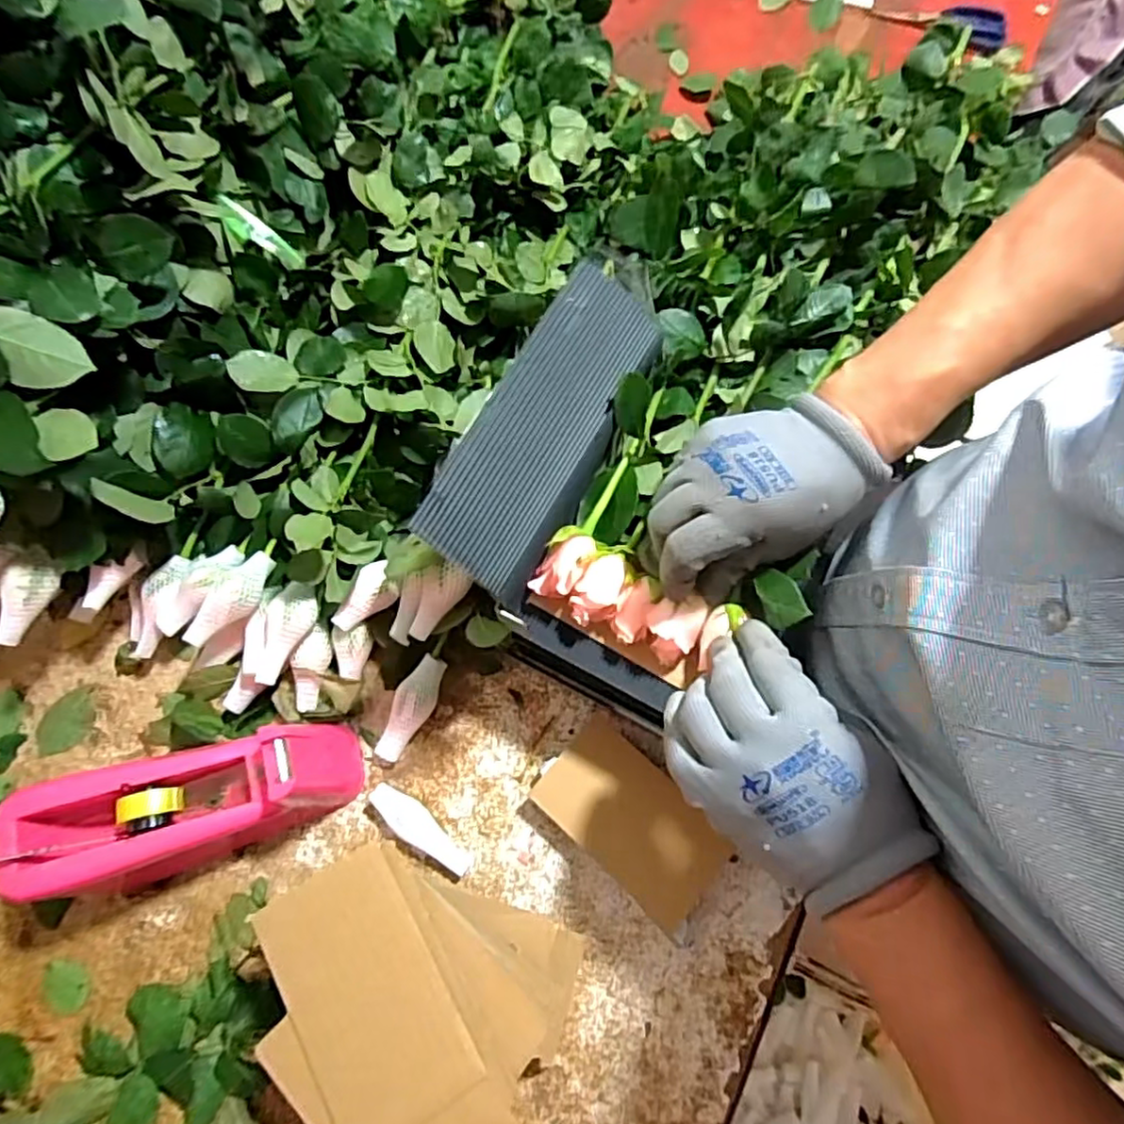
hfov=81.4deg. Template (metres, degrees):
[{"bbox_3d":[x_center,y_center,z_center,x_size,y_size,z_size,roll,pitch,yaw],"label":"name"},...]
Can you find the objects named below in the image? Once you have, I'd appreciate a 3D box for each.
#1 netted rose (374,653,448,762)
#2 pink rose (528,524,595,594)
[{"bbox_3d":[-0.115,0.115,0.509,0.028,0.036,0.081,23,72,8],"label":"netted rose"},{"bbox_3d":[0.002,0.000,0.414,0.028,0.026,0.045,28,72,9],"label":"pink rose"}]

